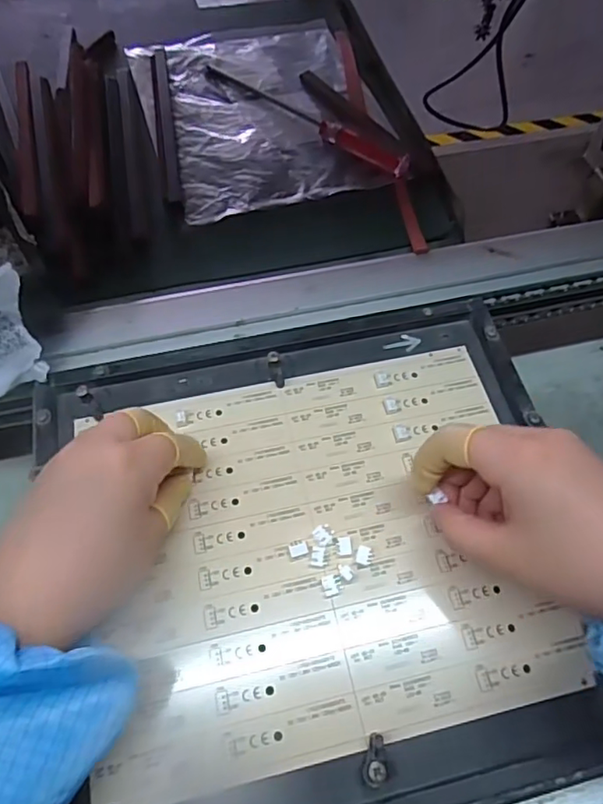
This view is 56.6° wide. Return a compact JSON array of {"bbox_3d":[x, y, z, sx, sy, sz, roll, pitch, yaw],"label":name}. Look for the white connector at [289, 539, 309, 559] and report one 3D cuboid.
[{"bbox_3d":[-0.002,0.082,0.313,0.010,0.005,0.010,-11,64,-9],"label":"white connector"}]

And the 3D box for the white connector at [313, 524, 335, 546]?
[{"bbox_3d":[0.012,0.075,0.317,0.012,0.004,0.011,-37,71,-20],"label":"white connector"}]

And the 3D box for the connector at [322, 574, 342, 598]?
[{"bbox_3d":[0.017,0.100,0.305,0.010,0.004,0.011,-12,64,-10],"label":"connector"}]

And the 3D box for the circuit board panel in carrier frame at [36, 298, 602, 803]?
[{"bbox_3d":[0.012,0.078,0.315,0.284,0.017,0.275,-10,64,-9],"label":"circuit board panel in carrier frame"}]

